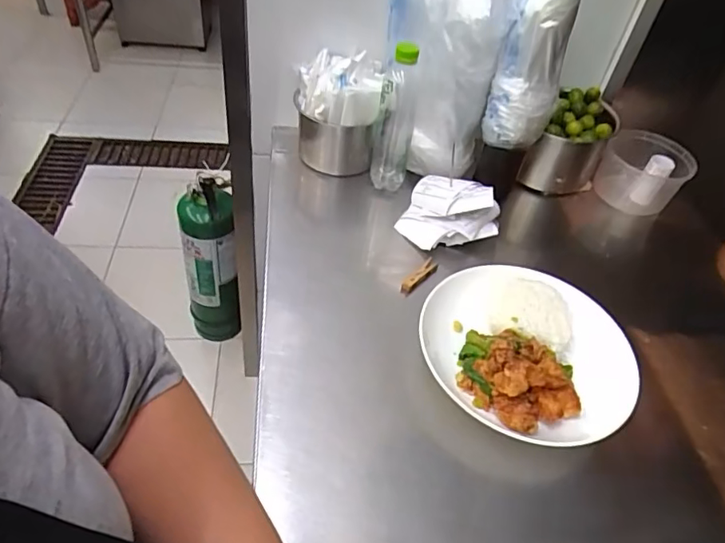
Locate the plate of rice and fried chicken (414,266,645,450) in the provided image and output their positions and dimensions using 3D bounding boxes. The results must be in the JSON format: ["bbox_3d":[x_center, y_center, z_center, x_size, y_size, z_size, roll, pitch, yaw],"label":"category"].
[{"bbox_3d":[0.201,0.087,0.644,0.249,0.064,0.236,4,43,-4],"label":"plate of rice and fried chicken"}]

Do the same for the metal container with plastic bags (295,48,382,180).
[{"bbox_3d":[-0.043,-0.253,0.870,0.129,0.169,0.112,2,46,-7],"label":"metal container with plastic bags"}]

